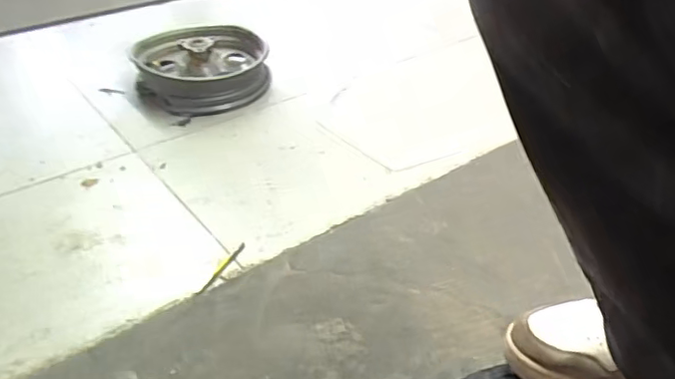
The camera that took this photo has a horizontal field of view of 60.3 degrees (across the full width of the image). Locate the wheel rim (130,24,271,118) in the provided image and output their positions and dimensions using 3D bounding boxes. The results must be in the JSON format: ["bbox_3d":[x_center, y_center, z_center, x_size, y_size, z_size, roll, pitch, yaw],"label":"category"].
[{"bbox_3d":[-0.272,-0.243,1.163,0.267,0.080,0.276,-10,35,-11],"label":"wheel rim"}]

